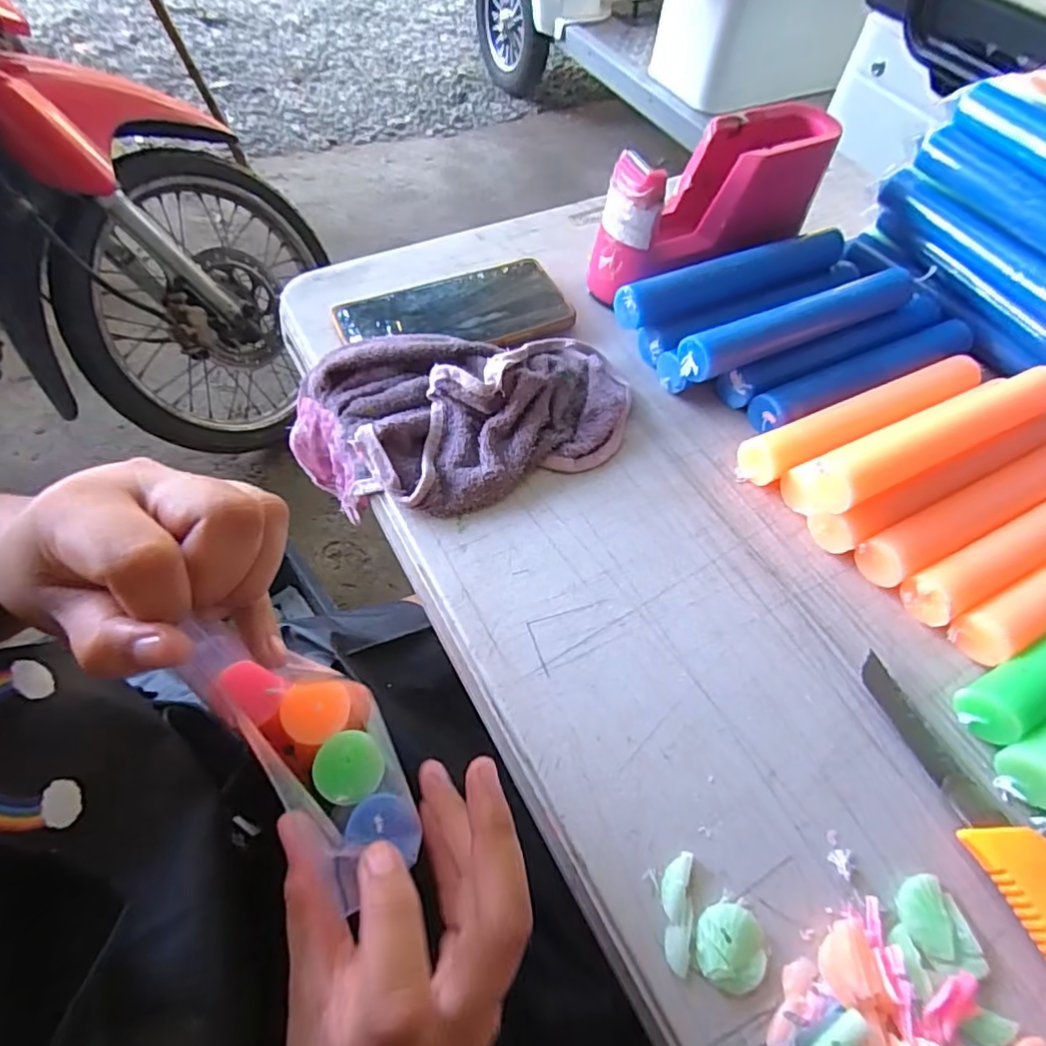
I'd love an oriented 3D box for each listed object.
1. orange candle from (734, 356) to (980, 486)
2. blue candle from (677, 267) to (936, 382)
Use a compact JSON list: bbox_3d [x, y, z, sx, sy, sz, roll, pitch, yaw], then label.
[{"bbox_3d":[0.232,-0.069,0.400,0.202,0.026,0.033,-22,63,-16],"label":"orange candle"},{"bbox_3d":[0.209,-0.145,0.413,0.232,0.025,0.025,-22,63,-17],"label":"blue candle"}]

